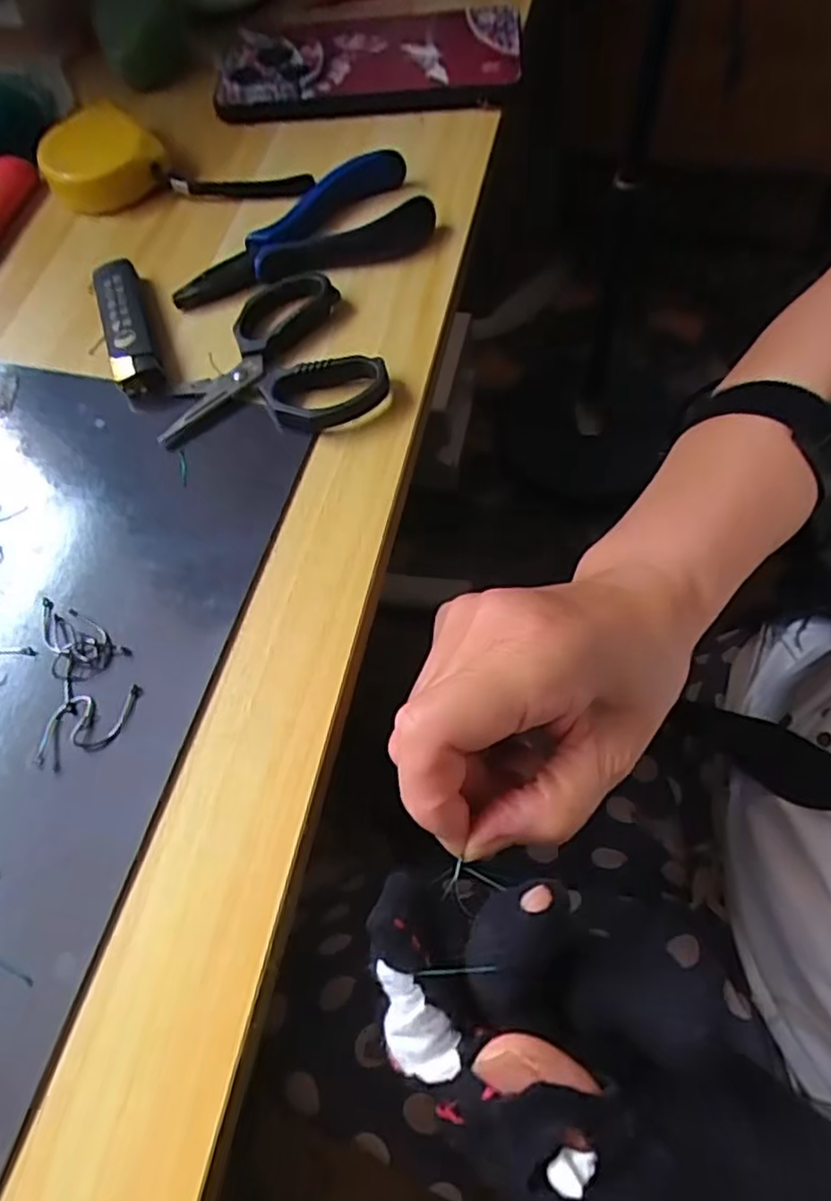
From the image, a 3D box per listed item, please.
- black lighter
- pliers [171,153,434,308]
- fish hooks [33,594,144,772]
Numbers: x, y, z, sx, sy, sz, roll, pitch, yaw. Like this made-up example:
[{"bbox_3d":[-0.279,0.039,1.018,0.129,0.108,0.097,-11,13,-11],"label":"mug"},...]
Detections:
[{"bbox_3d":[-0.124,-0.118,0.298,0.022,0.012,0.085,-19,63,-6],"label":"black lighter"},{"bbox_3d":[-0.054,-0.169,0.315,0.121,0.017,0.047,-23,64,-8],"label":"pliers"},{"bbox_3d":[-0.111,0.023,0.232,0.033,0.004,0.057,-12,63,-2],"label":"fish hooks"}]

